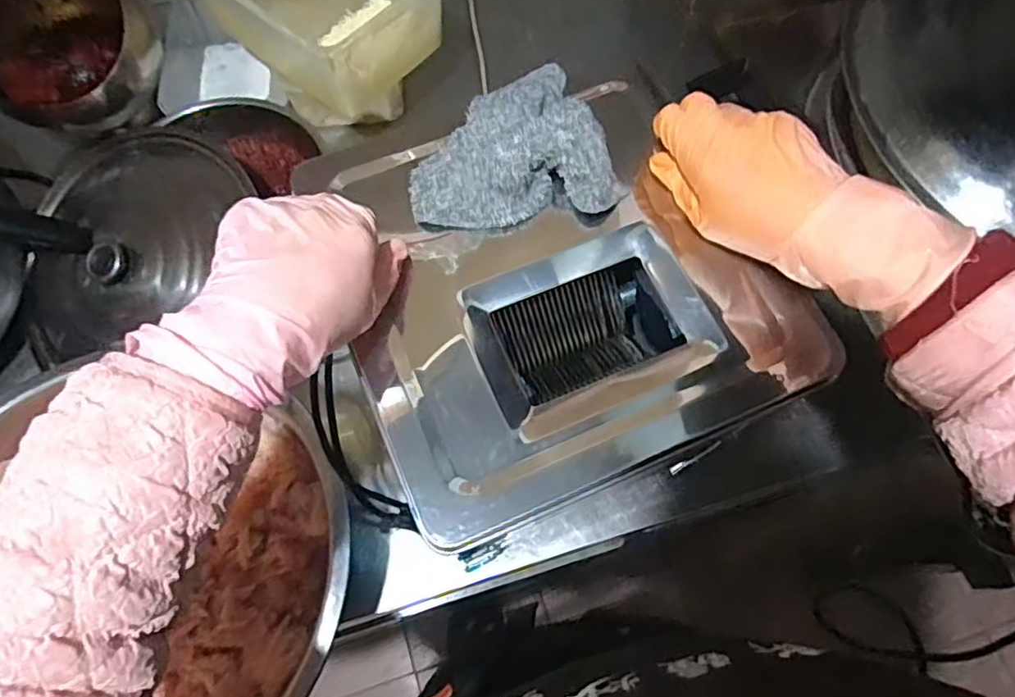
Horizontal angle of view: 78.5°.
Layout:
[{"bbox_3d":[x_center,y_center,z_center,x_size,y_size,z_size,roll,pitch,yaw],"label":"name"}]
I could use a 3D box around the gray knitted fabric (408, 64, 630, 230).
[{"bbox_3d":[-0.003,-0.141,0.412,0.129,0.034,0.119,-11,68,-5],"label":"gray knitted fabric"}]

